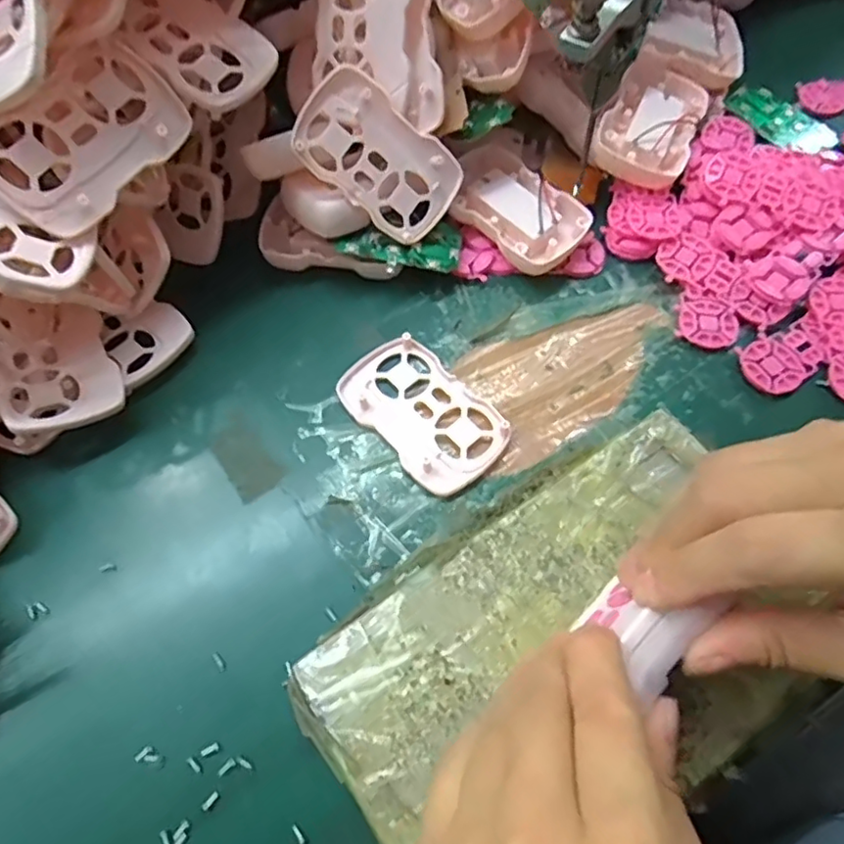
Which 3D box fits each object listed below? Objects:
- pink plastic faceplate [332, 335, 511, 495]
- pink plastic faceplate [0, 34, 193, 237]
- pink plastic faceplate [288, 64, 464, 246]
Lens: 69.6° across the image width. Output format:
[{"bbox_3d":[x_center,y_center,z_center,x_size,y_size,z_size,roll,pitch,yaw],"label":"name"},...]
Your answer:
[{"bbox_3d":[0.000,-0.005,0.314,0.055,0.007,0.088,-39,69,-18],"label":"pink plastic faceplate"},{"bbox_3d":[-0.147,-0.126,0.268,0.088,0.010,0.052,-48,111,-18],"label":"pink plastic faceplate"},{"bbox_3d":[-0.022,-0.140,0.325,0.088,0.008,0.053,35,100,-22],"label":"pink plastic faceplate"}]

